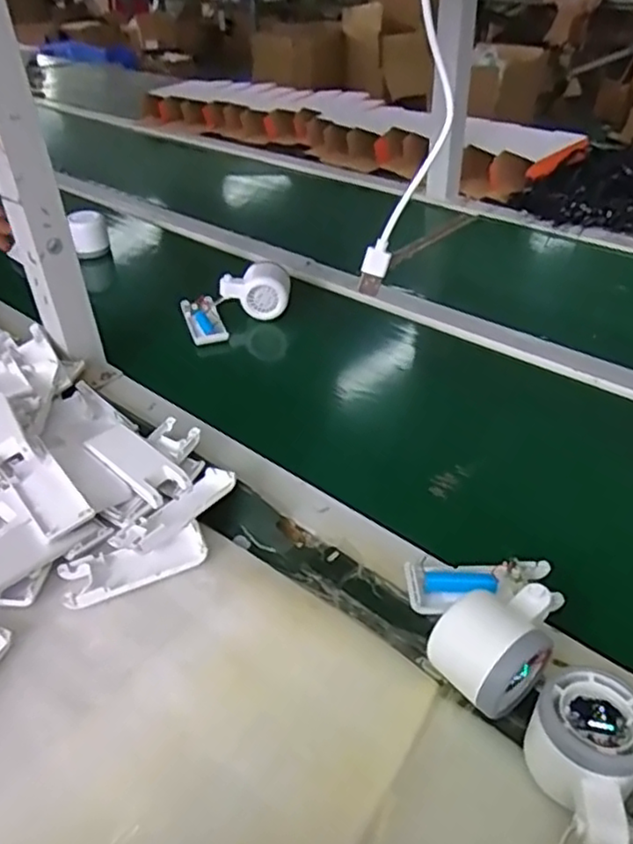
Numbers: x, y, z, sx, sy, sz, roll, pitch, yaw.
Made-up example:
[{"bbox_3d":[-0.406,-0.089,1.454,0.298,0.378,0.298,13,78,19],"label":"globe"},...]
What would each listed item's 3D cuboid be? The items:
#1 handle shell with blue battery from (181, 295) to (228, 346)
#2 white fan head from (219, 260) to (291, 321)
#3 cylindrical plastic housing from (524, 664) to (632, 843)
[{"bbox_3d":[-0.137,-0.124,0.802,0.043,0.020,0.092,-12,39,-14],"label":"handle shell with blue battery"},{"bbox_3d":[-0.075,-0.166,0.812,0.082,0.050,0.056,0,38,2],"label":"white fan head"},{"bbox_3d":[0.142,0.179,0.352,0.057,0.043,0.081,20,43,25],"label":"cylindrical plastic housing"}]

